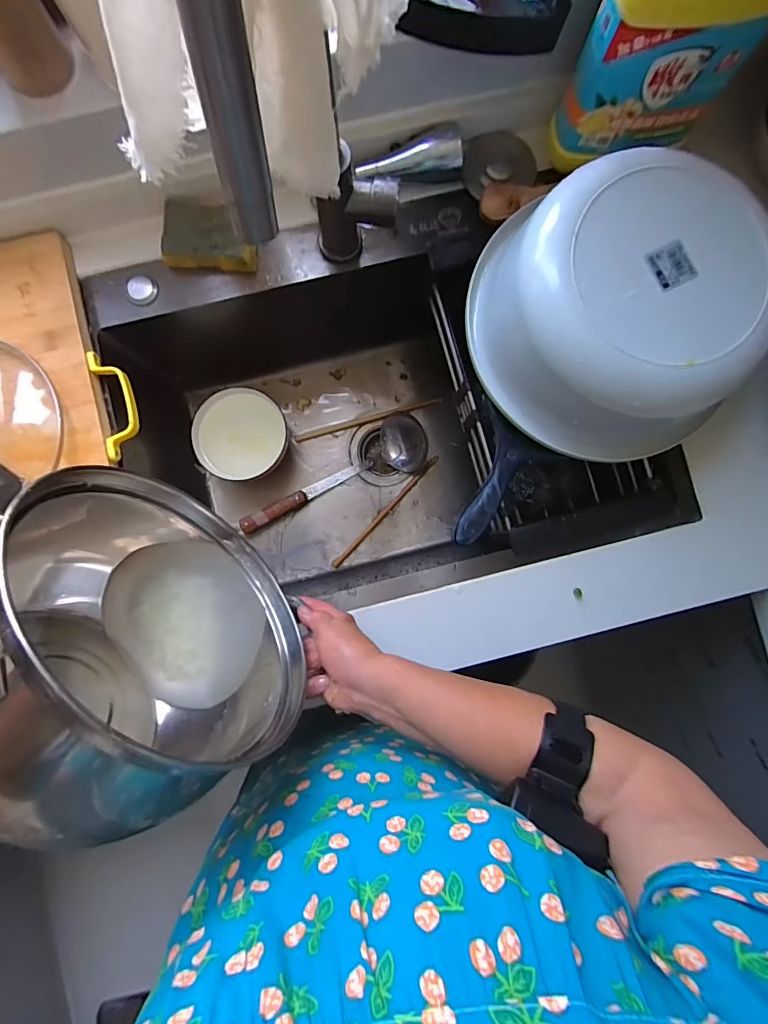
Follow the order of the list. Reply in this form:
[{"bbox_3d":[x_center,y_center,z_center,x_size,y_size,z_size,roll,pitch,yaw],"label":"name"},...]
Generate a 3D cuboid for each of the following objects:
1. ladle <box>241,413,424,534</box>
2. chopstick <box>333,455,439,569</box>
[{"bbox_3d":[-0.070,-0.039,0.679,0.307,0.040,0.084,-35,88,-2],"label":"ladle"},{"bbox_3d":[0.002,-0.003,0.692,0.013,0.008,0.235,43,87,2],"label":"chopstick"}]

